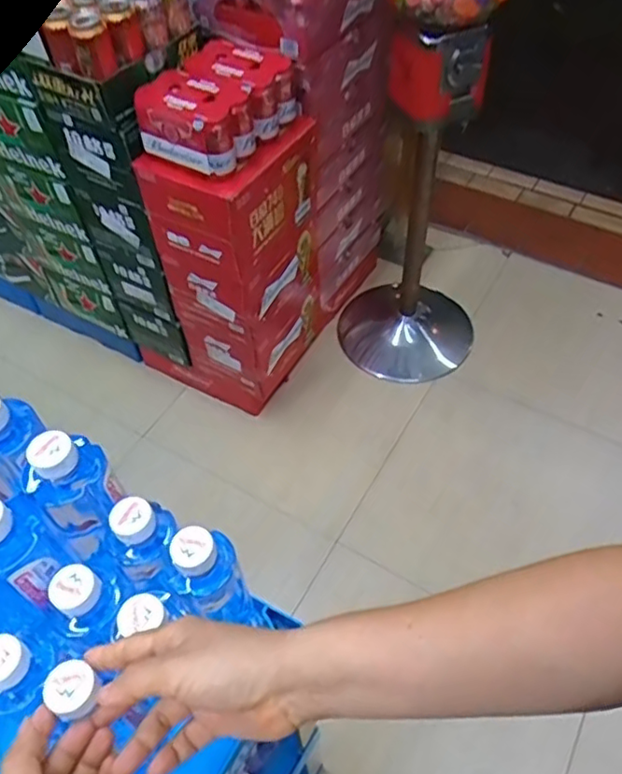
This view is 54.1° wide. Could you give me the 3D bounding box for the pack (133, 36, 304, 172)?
[{"bbox_3d":[-0.172,-0.523,1.118,0.194,0.107,0.265,24,56,19],"label":"pack"}]

